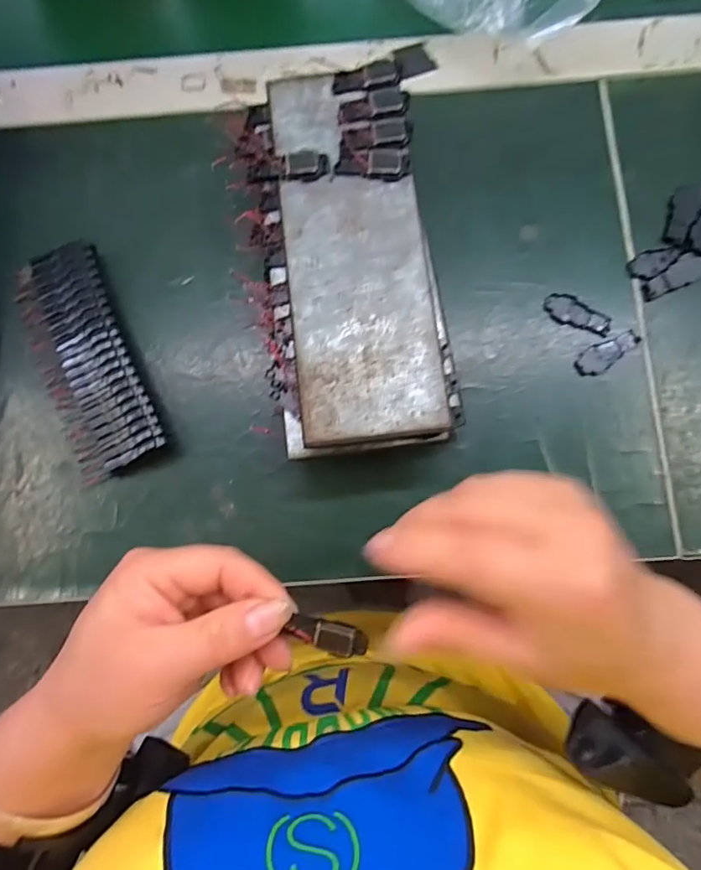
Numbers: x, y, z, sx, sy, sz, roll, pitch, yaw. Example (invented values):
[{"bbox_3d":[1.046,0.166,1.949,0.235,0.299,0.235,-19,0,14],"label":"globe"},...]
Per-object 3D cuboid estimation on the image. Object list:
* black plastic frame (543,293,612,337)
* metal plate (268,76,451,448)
[{"bbox_3d":[0.133,-0.071,0.295,0.039,0.004,0.016,25,82,5],"label":"black plastic frame"},{"bbox_3d":[0.002,-0.094,0.256,0.069,0.004,0.194,-6,81,1],"label":"metal plate"}]

